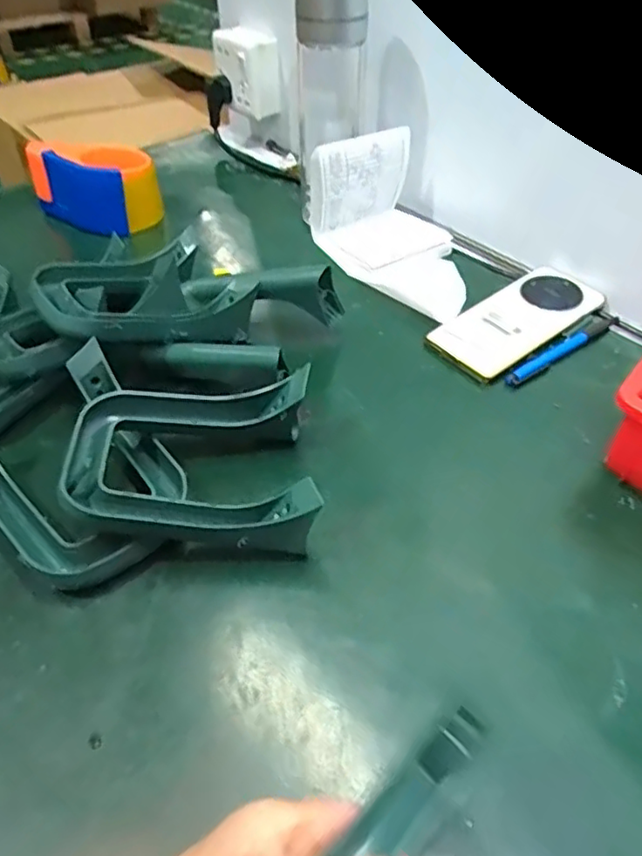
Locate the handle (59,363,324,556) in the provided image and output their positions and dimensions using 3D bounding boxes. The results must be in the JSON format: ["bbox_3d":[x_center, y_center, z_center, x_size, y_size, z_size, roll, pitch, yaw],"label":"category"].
[{"bbox_3d":[-0.083,0.023,0.432,0.168,0.054,0.133,2,46,3],"label":"handle"}]

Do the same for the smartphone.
[{"bbox_3d":[0.175,-0.097,0.562,0.157,0.006,0.072,-33,57,-20],"label":"smartphone"}]

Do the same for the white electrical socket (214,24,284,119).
[{"bbox_3d":[-0.094,-0.457,0.805,0.044,0.096,0.086,-35,54,-30],"label":"white electrical socket"}]

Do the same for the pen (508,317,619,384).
[{"bbox_3d":[0.210,-0.069,0.544,0.132,0.008,0.013,-29,52,-24],"label":"pen"}]

